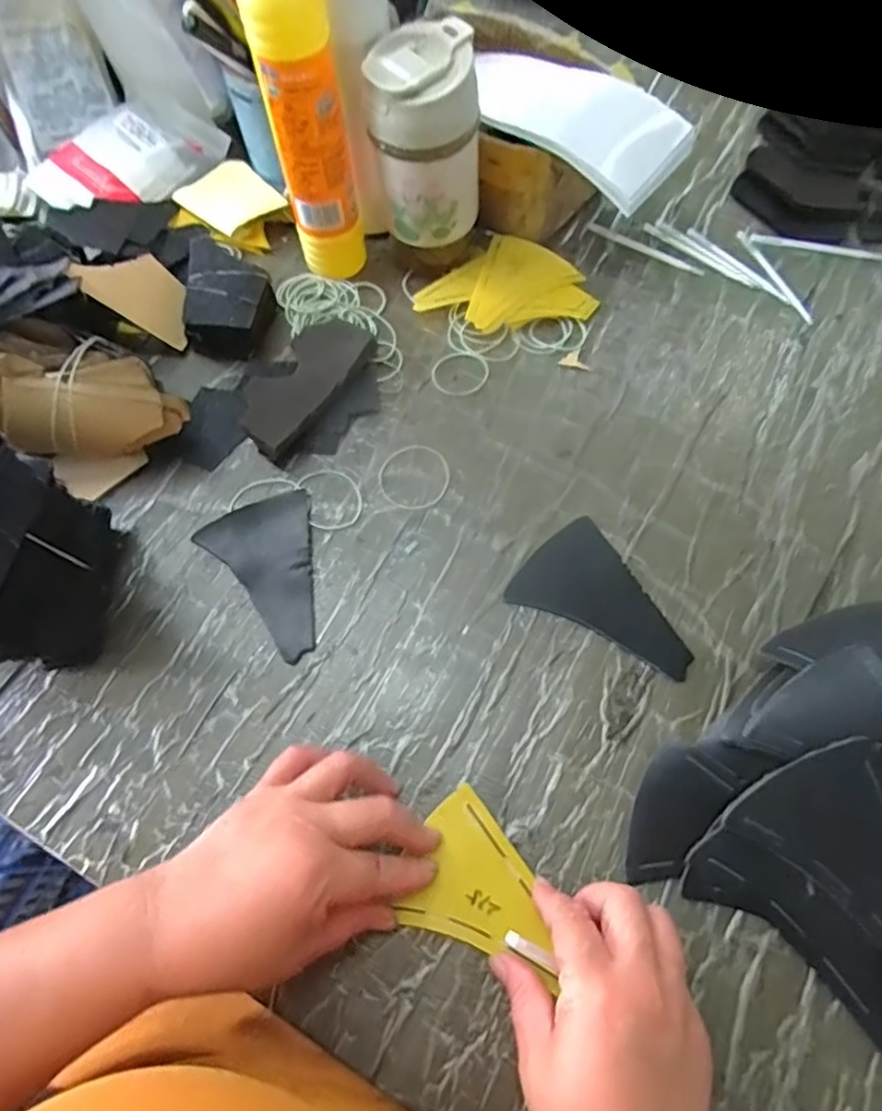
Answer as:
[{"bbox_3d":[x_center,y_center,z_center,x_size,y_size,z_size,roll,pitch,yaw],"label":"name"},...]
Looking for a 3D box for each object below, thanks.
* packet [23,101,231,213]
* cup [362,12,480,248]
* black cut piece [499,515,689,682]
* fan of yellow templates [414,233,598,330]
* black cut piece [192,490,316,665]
[{"bbox_3d":[-0.297,-0.377,0.584,0.169,0.033,0.103,-36,69,-14],"label":"packet"},{"bbox_3d":[-0.009,-0.311,0.469,0.074,0.124,0.077,-1,66,2],"label":"cup"},{"bbox_3d":[0.117,0.022,0.423,0.123,0.004,0.077,24,69,13],"label":"black cut piece"},{"bbox_3d":[0.063,-0.230,0.531,0.133,0.014,0.109,25,69,14],"label":"fan of yellow templates"},{"bbox_3d":[-0.122,0.015,0.435,0.079,0.005,0.123,-19,66,-5],"label":"black cut piece"}]

